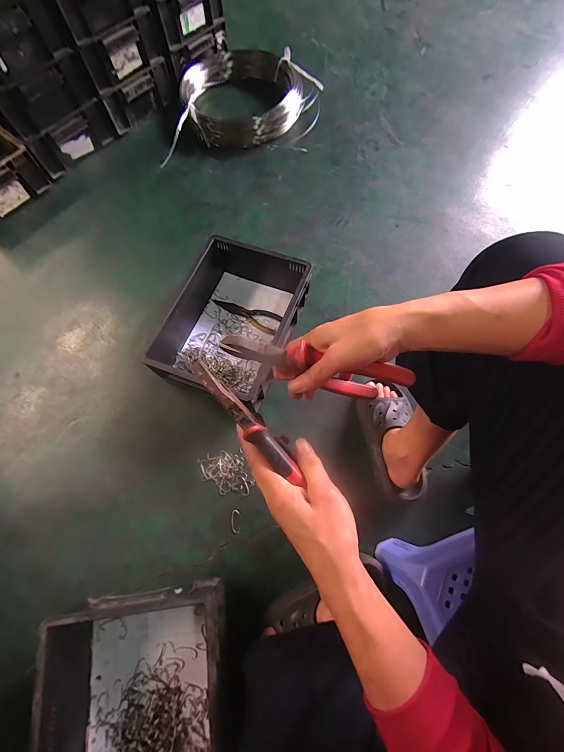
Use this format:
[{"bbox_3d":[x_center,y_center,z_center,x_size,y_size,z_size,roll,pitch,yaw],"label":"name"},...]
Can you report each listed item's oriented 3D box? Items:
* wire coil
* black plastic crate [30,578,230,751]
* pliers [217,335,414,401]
[{"bbox_3d":[-0.098,-0.866,1.011,0.428,0.096,0.418,10,69,5],"label":"wire coil"},{"bbox_3d":[-0.203,0.508,0.466,0.261,0.128,0.338,-10,69,-3],"label":"black plastic crate"},{"bbox_3d":[0.034,-0.008,0.317,0.186,0.076,0.017,15,68,-20],"label":"pliers"}]

